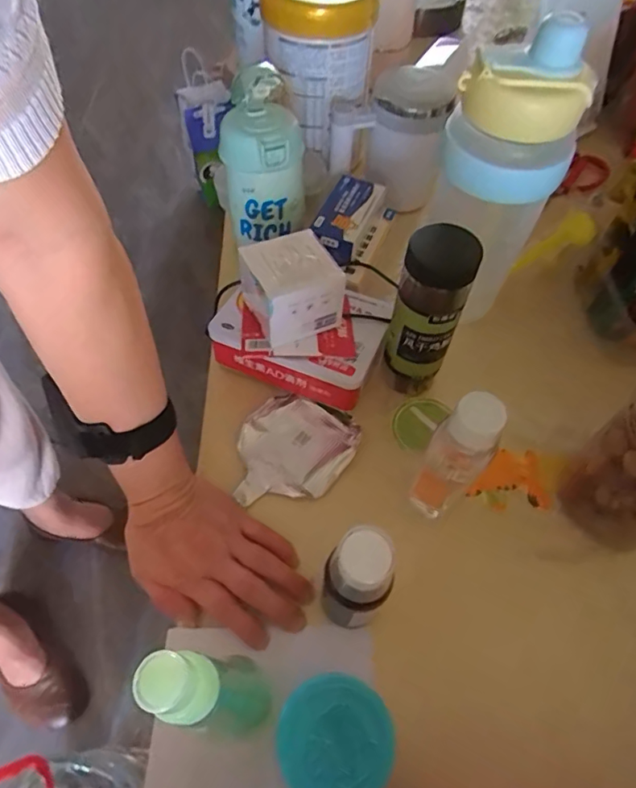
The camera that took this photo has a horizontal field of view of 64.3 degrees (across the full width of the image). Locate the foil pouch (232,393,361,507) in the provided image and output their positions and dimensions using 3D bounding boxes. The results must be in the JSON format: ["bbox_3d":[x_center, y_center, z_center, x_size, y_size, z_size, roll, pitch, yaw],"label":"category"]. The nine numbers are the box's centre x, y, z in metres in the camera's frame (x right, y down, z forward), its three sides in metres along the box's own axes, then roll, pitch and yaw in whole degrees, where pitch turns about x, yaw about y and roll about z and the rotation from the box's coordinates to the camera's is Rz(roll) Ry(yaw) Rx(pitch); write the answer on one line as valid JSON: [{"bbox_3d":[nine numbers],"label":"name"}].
[{"bbox_3d":[-0.021,0.051,0.439,0.097,0.013,0.104,17,58,10],"label":"foil pouch"}]

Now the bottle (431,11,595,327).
[{"bbox_3d":[0.147,-0.168,0.433,0.089,0.234,0.079,19,58,12],"label":"bottle"}]

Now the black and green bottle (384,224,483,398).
[{"bbox_3d":[0.090,-0.063,0.423,0.051,0.155,0.056,0,56,0],"label":"black and green bottle"}]

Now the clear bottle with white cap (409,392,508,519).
[{"bbox_3d":[0.094,0.052,0.359,0.037,0.144,0.034,0,56,0],"label":"clear bottle with white cap"}]

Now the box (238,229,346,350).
[{"bbox_3d":[-0.023,-0.090,0.434,0.067,0.068,0.070,-21,59,-14],"label":"box"}]

